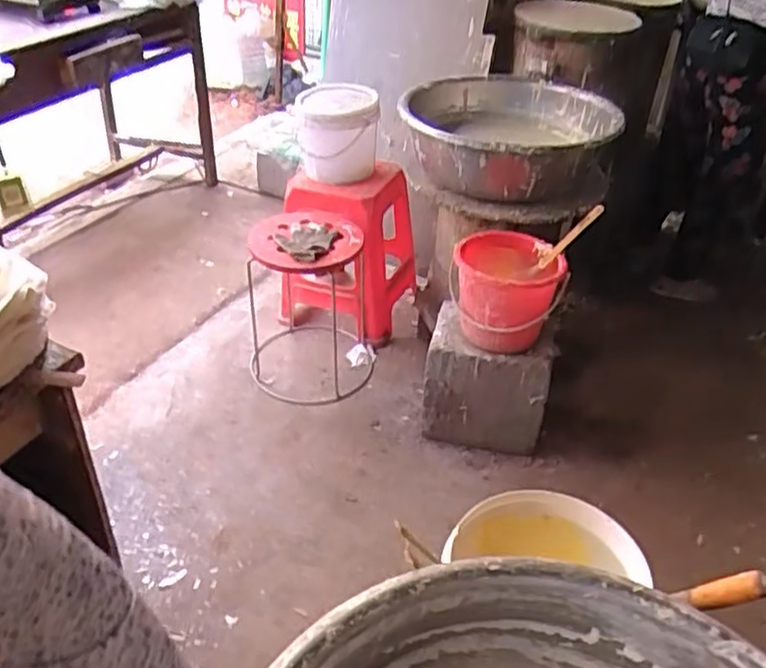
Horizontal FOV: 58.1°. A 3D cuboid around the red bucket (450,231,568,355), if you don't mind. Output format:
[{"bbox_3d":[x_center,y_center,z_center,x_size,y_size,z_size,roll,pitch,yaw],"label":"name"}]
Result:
[{"bbox_3d":[0.293,-0.108,1.691,0.254,0.192,0.258,2,38,-2],"label":"red bucket"}]

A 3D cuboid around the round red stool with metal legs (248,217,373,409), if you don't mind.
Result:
[{"bbox_3d":[-0.212,-0.103,1.979,0.366,0.486,0.374,2,38,-2],"label":"round red stool with metal legs"}]

